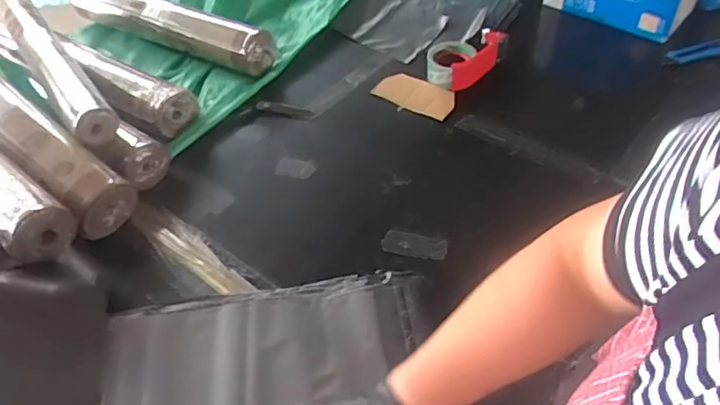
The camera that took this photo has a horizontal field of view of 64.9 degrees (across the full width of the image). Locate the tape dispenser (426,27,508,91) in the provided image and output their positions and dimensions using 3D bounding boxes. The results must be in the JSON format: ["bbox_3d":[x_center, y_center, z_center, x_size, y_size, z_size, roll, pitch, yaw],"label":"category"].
[{"bbox_3d":[0.203,-0.281,1.095,0.150,0.064,0.106,-35,54,-25],"label":"tape dispenser"}]

